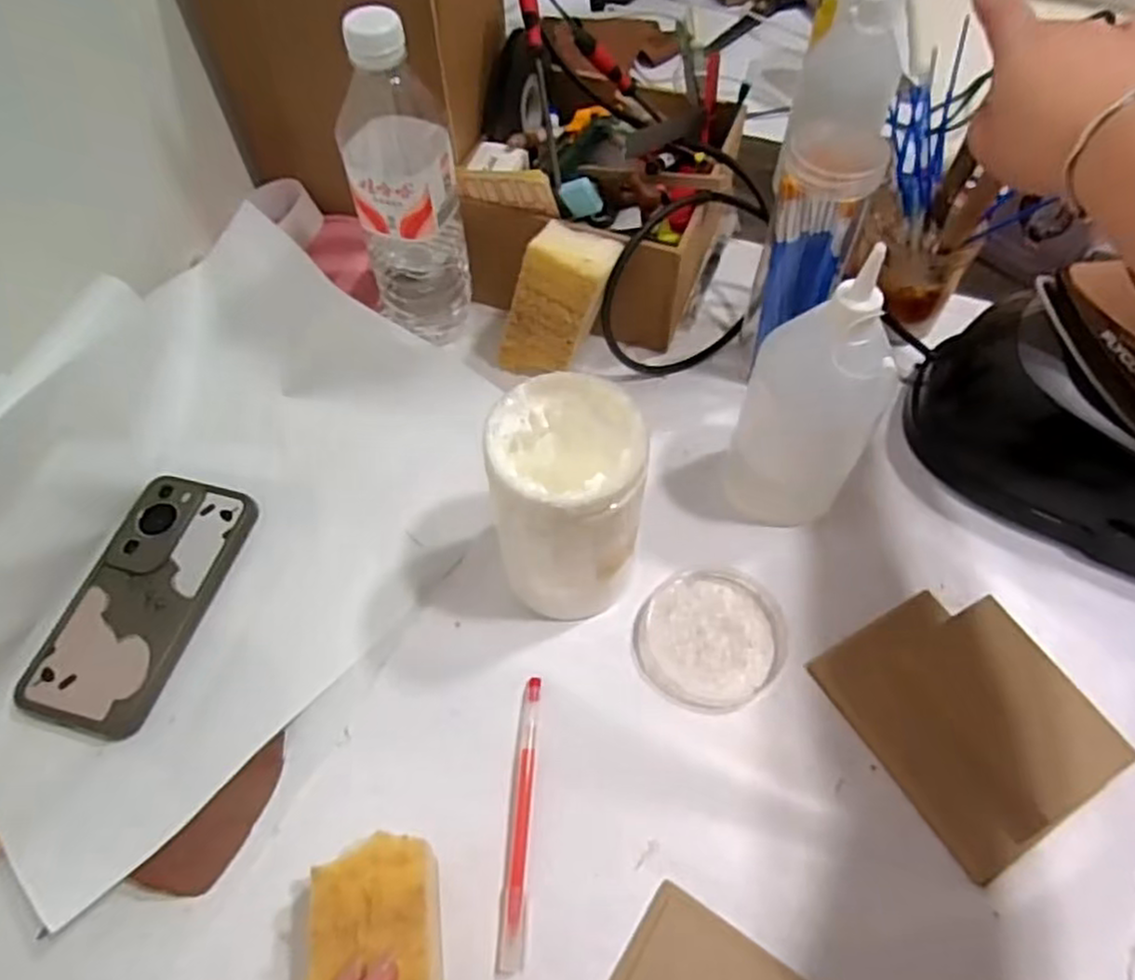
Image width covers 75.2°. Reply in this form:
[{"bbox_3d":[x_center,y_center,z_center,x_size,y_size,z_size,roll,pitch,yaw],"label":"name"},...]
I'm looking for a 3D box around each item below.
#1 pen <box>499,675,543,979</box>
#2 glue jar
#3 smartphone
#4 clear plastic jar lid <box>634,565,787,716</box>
[{"bbox_3d":[-0.025,0.174,0.396,0.012,0.009,0.142,2,59,2],"label":"pen"},{"bbox_3d":[0.002,0.009,0.419,0.078,0.133,0.082,0,59,1],"label":"glue jar"},{"bbox_3d":[-0.267,0.068,0.466,0.079,0.014,0.166,11,59,8],"label":"smartphone"},{"bbox_3d":[0.087,0.090,0.450,0.089,0.009,0.085,0,59,1],"label":"clear plastic jar lid"}]

